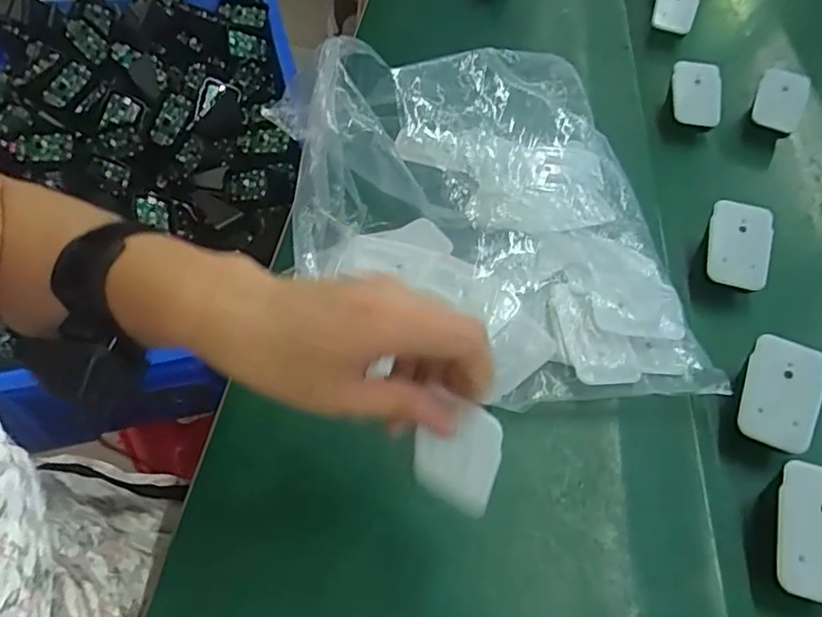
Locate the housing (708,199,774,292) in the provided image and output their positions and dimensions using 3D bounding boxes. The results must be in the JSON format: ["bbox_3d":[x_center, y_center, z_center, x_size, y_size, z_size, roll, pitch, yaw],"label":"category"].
[{"bbox_3d":[0.240,-0.047,0.441,0.043,0.012,0.062,15,82,8],"label":"housing"}]

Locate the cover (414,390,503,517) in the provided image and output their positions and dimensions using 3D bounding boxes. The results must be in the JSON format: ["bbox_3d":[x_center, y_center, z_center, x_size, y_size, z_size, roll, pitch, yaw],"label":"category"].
[{"bbox_3d":[0.021,0.069,0.282,0.039,0.068,0.004,18,38,13],"label":"cover"}]

